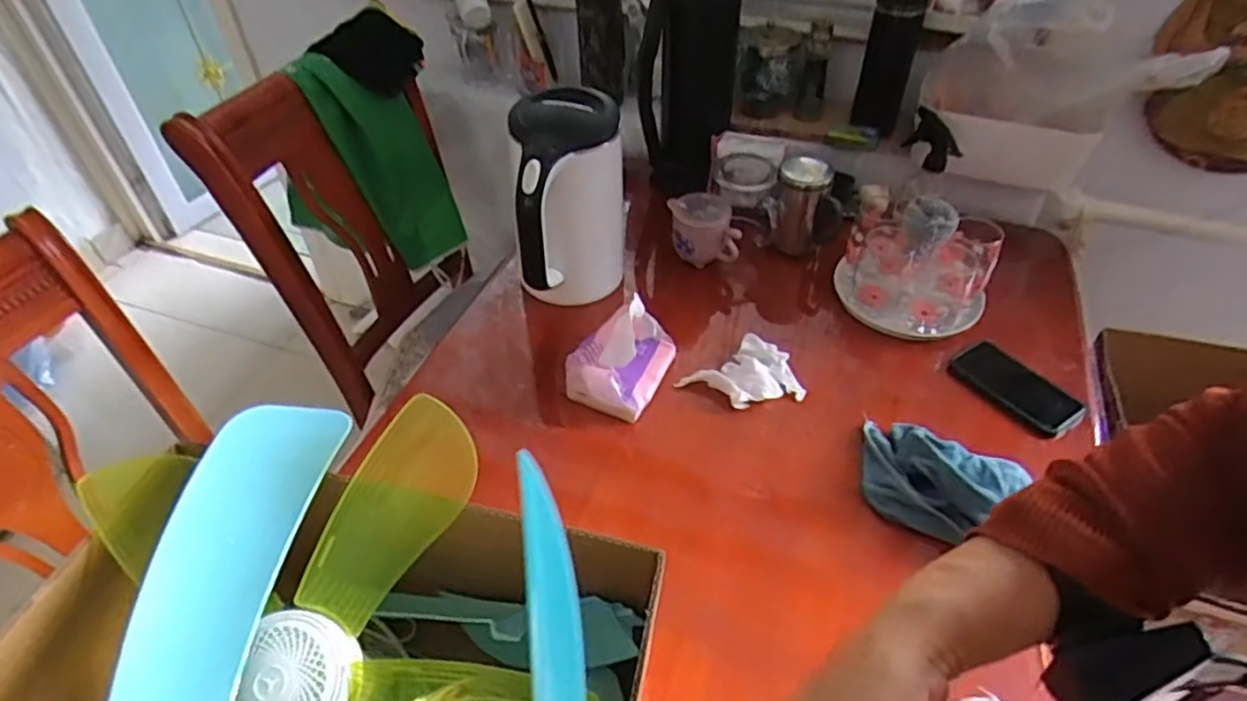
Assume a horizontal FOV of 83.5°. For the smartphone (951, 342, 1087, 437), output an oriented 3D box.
[{"bbox_3d":[0.467,0.039,0.825,0.073,0.016,0.144,-29,51,-26],"label":"smartphone"}]

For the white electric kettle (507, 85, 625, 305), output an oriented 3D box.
[{"bbox_3d":[-0.062,-0.171,0.870,0.126,0.244,0.148,-2,44,-1],"label":"white electric kettle"}]

